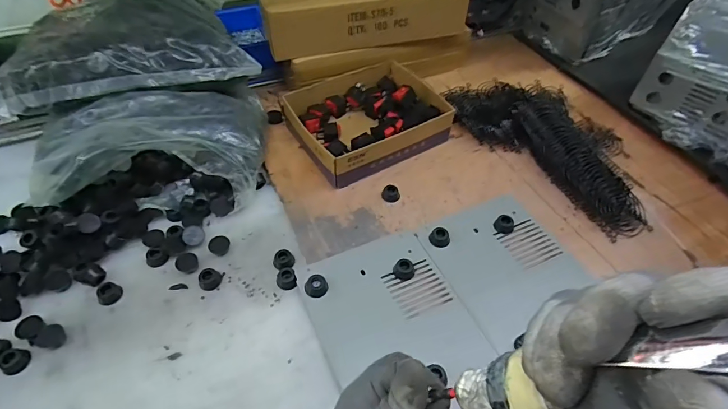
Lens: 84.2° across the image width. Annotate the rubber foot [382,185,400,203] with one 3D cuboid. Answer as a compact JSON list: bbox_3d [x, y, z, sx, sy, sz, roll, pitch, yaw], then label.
[{"bbox_3d":[0.037,-0.015,0.555,0.025,0.013,0.020,4,51,2],"label":"rubber foot"}]

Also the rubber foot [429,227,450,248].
[{"bbox_3d":[0.093,0.041,0.496,0.024,0.016,0.021,17,53,13],"label":"rubber foot"}]

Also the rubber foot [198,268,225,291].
[{"bbox_3d":[-0.177,0.085,0.464,0.023,0.013,0.025,19,53,14],"label":"rubber foot"}]

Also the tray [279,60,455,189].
[{"bbox_3d":[0.003,-0.133,0.617,0.217,0.059,0.173,-29,57,-22],"label":"tray"}]

